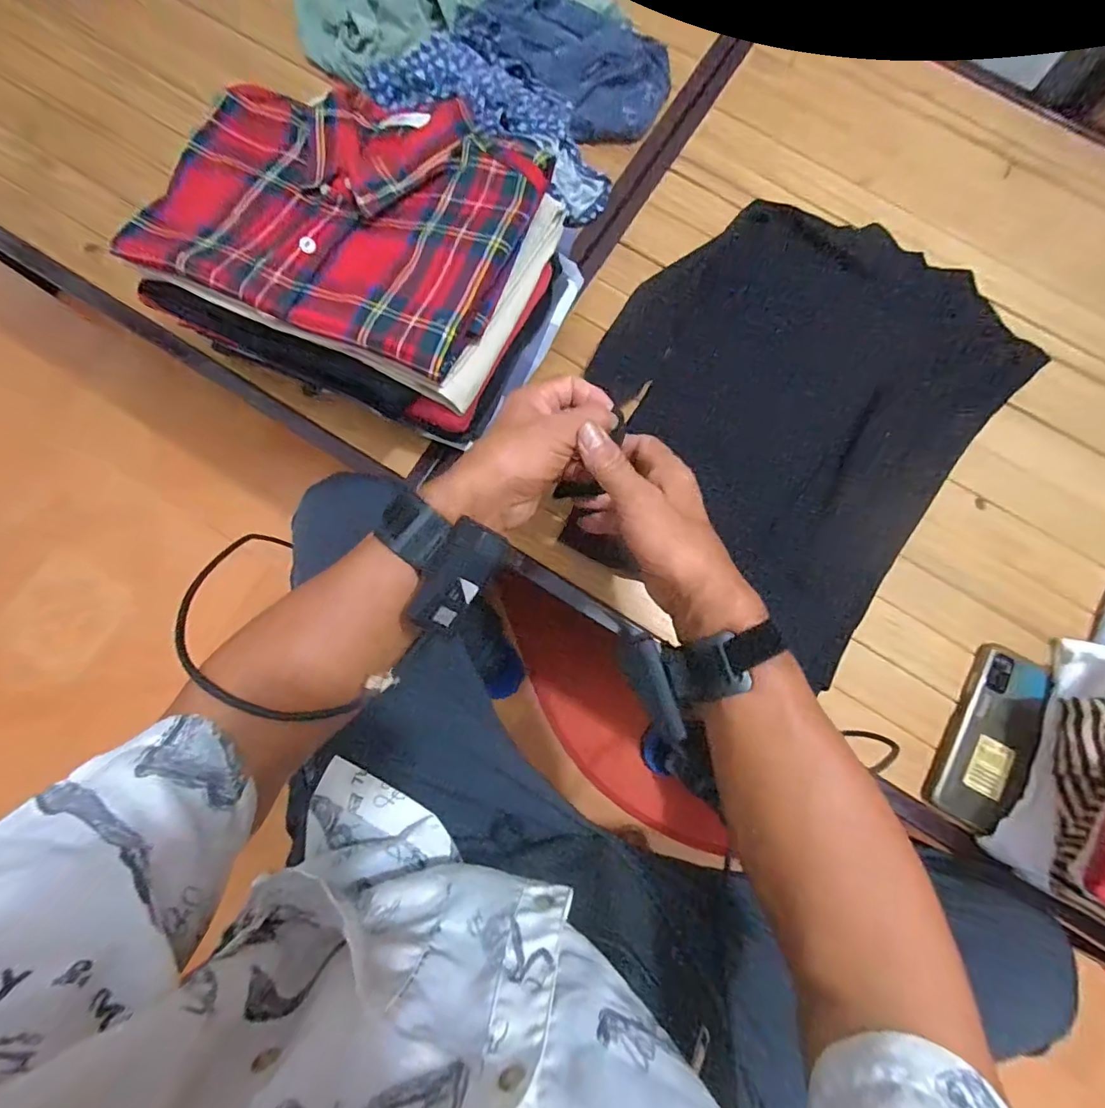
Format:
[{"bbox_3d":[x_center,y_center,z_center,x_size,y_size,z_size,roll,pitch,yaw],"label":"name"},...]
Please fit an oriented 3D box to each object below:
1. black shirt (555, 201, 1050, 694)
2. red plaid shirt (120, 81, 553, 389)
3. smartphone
[{"bbox_3d":[0.232,-0.148,0.525,0.365,0.028,0.460,36,85,4],"label":"black shirt"},{"bbox_3d":[-0.177,-0.296,0.423,0.313,0.039,0.243,25,78,8],"label":"red plaid shirt"},{"bbox_3d":[0.405,0.168,0.465,0.069,0.016,0.160,27,79,8],"label":"smartphone"}]

